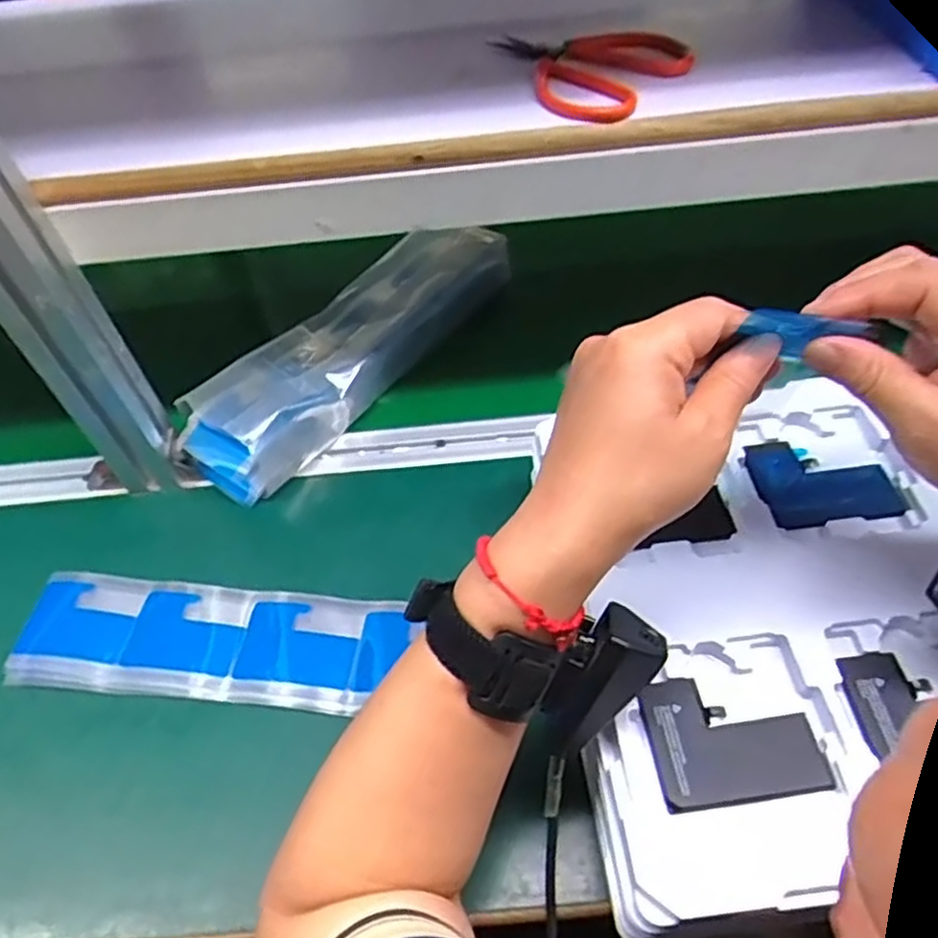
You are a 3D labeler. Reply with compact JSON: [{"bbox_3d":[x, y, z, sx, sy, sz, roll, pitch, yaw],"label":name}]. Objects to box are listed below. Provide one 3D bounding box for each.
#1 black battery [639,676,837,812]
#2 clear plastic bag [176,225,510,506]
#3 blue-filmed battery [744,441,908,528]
[{"bbox_3d":[0.124,0.125,0.351,0.075,0.007,0.058,-8,50,-1],"label":"black battery"},{"bbox_3d":[-0.093,-0.103,0.617,0.096,0.050,0.318,31,59,28],"label":"clear plastic bag"},{"bbox_3d":[0.205,0.006,0.435,0.075,0.007,0.060,-8,50,-1],"label":"blue-filmed battery"}]

